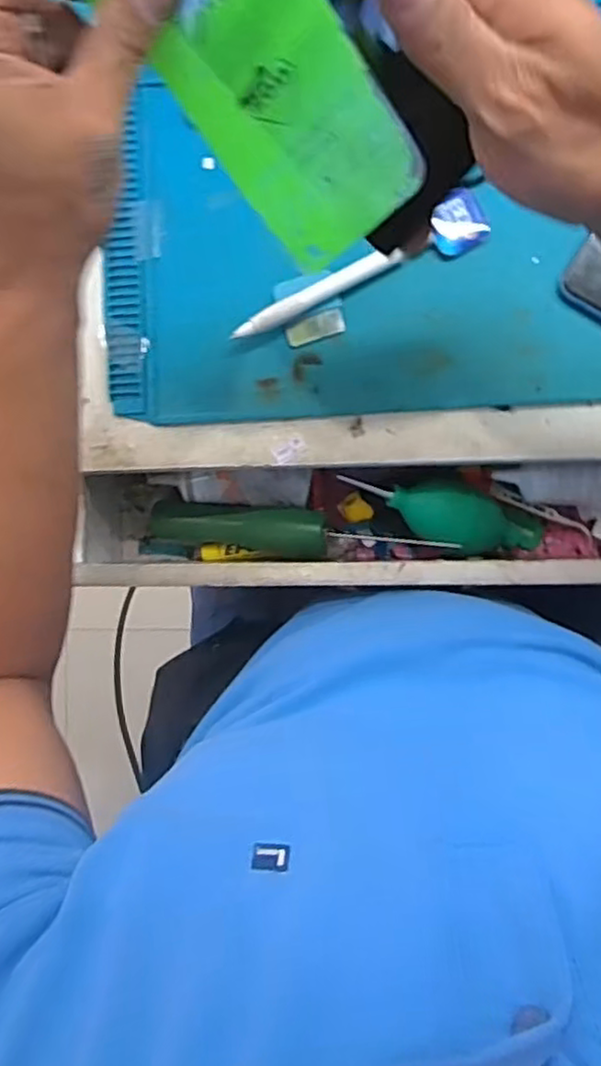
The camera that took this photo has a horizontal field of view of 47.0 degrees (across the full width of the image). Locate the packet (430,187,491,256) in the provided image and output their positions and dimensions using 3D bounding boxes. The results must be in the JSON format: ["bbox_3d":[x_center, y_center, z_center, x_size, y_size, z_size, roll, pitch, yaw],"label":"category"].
[{"bbox_3d":[0.098,-0.192,0.427,0.035,0.010,0.034,-32,85,5],"label":"packet"}]

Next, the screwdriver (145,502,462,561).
[{"bbox_3d":[-0.005,0.000,0.513,0.221,0.043,0.035,8,89,7],"label":"screwdriver"}]

